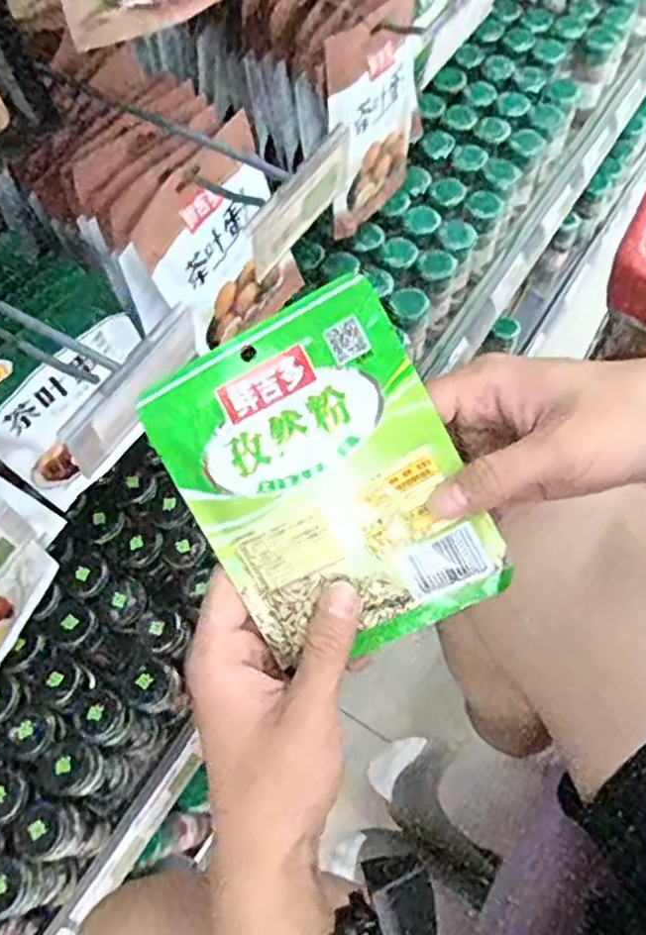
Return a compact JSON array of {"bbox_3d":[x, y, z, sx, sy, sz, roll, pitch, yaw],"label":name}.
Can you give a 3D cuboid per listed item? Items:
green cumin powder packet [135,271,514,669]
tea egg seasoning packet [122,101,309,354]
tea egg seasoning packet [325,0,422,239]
[{"bbox_3d":[0.001,0.010,0.334,0.121,0.014,0.154,-28,96,12],"label":"green cumin powder packet"},{"bbox_3d":[-0.074,-0.163,0.558,0.017,0.157,0.128,24,66,31],"label":"tea egg seasoning packet"},{"bbox_3d":[0.045,-0.300,0.625,0.026,0.167,0.135,32,77,28],"label":"tea egg seasoning packet"}]

